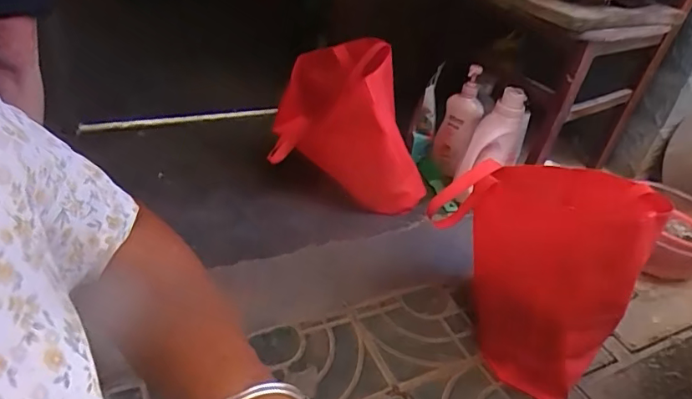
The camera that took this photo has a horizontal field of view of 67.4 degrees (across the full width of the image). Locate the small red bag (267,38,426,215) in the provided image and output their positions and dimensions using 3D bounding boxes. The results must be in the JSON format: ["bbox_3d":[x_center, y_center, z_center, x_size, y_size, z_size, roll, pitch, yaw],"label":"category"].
[{"bbox_3d":[0.017,-0.154,1.109,0.332,0.365,0.190,5,34,-6],"label":"small red bag"}]

